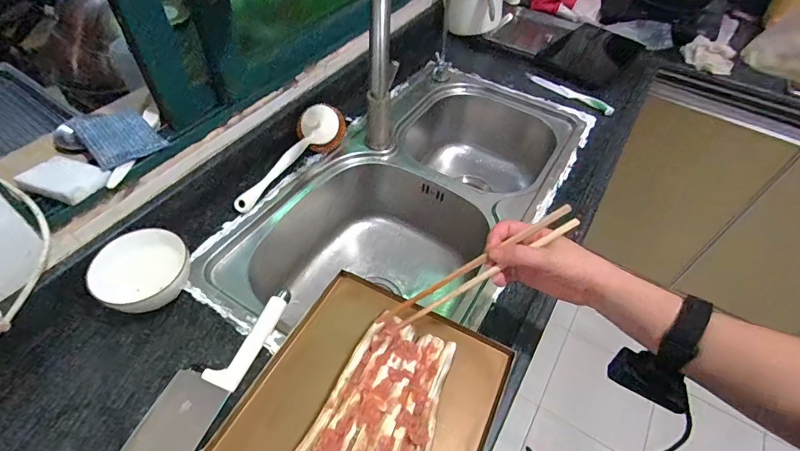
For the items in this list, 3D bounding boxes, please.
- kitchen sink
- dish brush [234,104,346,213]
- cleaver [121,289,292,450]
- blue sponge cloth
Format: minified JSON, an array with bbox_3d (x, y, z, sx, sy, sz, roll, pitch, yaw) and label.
[{"bbox_3d":[0.040,-0.018,0.792,0.380,0.198,0.711,27,53,19],"label":"kitchen sink"},{"bbox_3d":[-0.183,-0.111,0.712,0.051,0.072,0.243,30,70,21],"label":"dish brush"},{"bbox_3d":[-0.236,0.197,0.469,0.079,0.017,0.303,17,51,12],"label":"cleaver"},{"bbox_3d":[-0.408,-0.133,0.603,0.132,0.016,0.084,36,57,25],"label":"blue sponge cloth"}]

